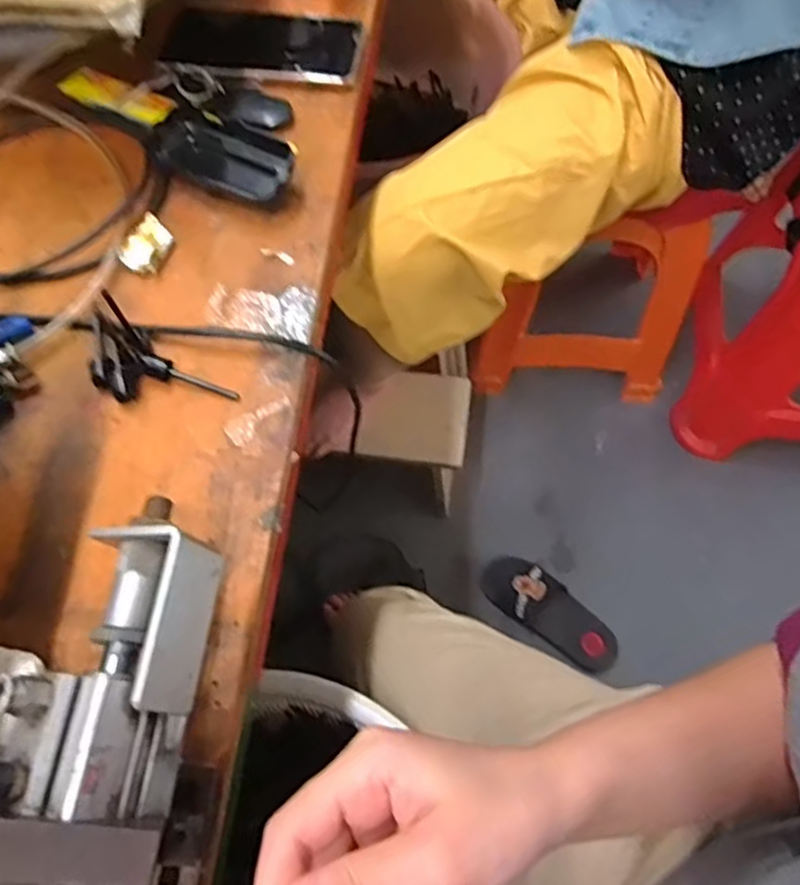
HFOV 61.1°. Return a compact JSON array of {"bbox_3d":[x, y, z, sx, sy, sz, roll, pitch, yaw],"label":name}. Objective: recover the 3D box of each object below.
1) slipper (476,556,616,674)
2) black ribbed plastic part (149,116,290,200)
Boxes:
[{"bbox_3d":[0.237,0.258,1.054,0.231,0.049,0.089,32,71,15],"label":"slipper"},{"bbox_3d":[-0.129,-0.209,0.499,0.112,0.025,0.050,32,71,15],"label":"black ribbed plastic part"}]

